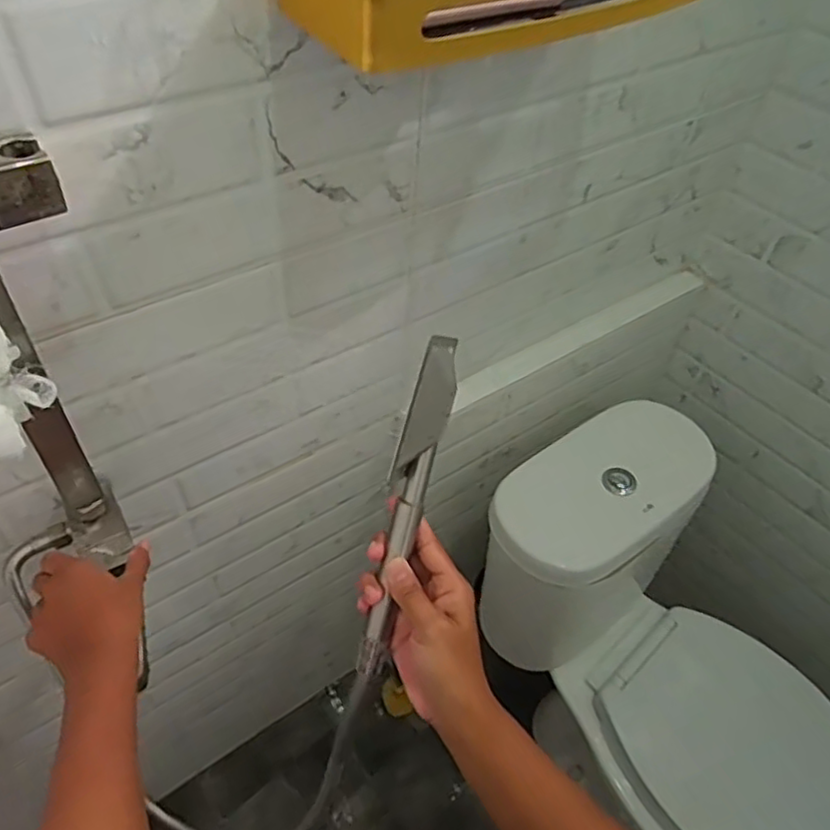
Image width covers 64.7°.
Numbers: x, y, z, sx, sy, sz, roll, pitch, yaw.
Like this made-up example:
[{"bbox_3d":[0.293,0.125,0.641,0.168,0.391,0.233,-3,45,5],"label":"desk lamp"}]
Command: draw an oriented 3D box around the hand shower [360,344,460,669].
[{"bbox_3d":[-0.006,0.066,0.441,0.025,0.236,0.038,14,13,7],"label":"hand shower"}]

